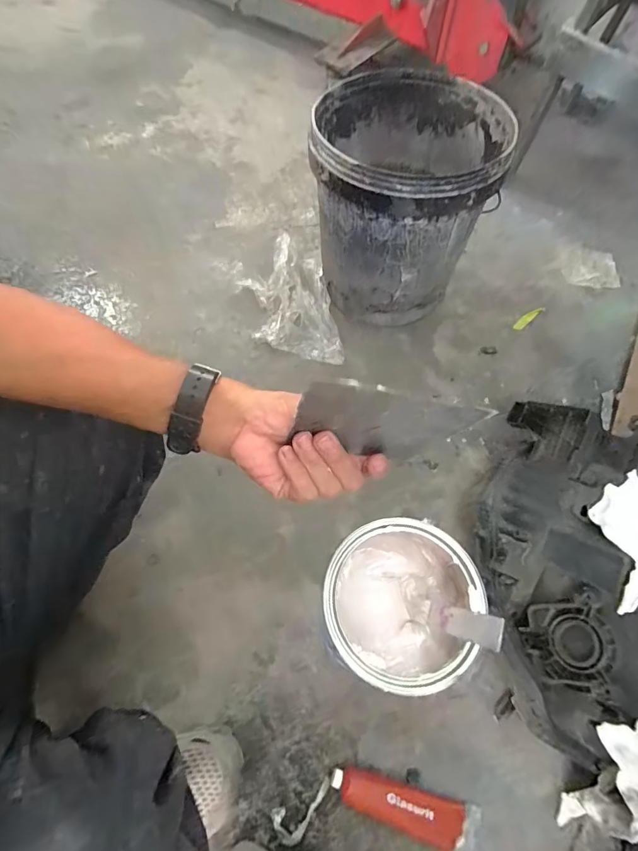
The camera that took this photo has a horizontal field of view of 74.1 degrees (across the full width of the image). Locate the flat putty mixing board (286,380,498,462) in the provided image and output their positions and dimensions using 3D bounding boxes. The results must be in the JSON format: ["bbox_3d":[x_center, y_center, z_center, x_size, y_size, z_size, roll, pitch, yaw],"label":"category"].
[{"bbox_3d":[0.044,-0.001,0.312,0.133,0.093,0.004,11,59,-25],"label":"flat putty mixing board"}]

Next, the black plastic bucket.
[{"bbox_3d":[0.133,-0.388,0.776,0.283,0.322,0.301,1,63,-2],"label":"black plastic bucket"}]

